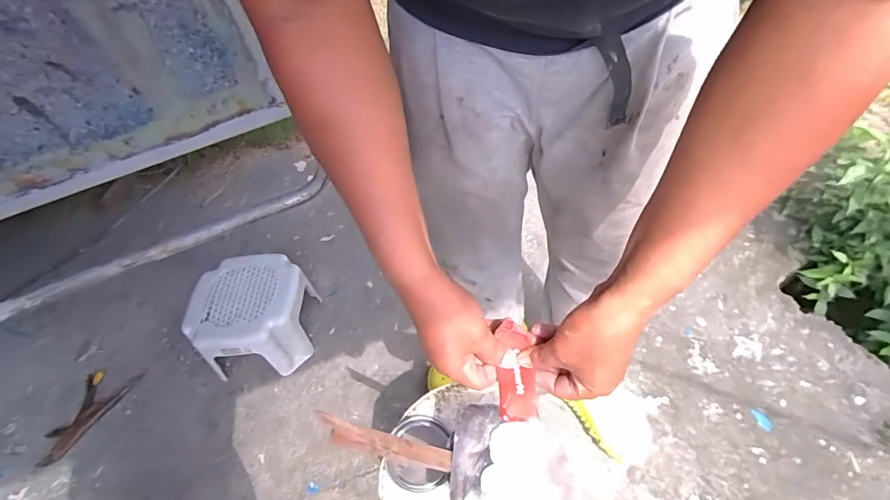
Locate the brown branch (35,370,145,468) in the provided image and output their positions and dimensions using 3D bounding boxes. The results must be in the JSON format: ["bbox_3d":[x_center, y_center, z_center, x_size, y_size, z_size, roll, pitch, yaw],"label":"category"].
[{"bbox_3d":[-0.897,0.401,1.078,0.120,0.029,0.248,14,53,18],"label":"brown branch"}]

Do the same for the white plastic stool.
[{"bbox_3d":[-0.485,0.166,1.127,0.267,0.181,0.296,-8,56,-2],"label":"white plastic stool"}]

